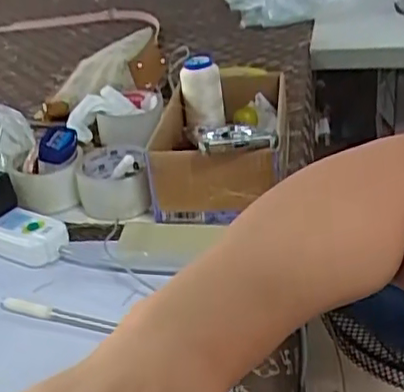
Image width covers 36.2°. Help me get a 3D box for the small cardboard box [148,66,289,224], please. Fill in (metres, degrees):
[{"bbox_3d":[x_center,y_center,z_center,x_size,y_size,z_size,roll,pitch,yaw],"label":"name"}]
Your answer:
[{"bbox_3d":[0.019,-0.068,0.734,0.148,0.100,0.240,-3,31,5],"label":"small cardboard box"}]

